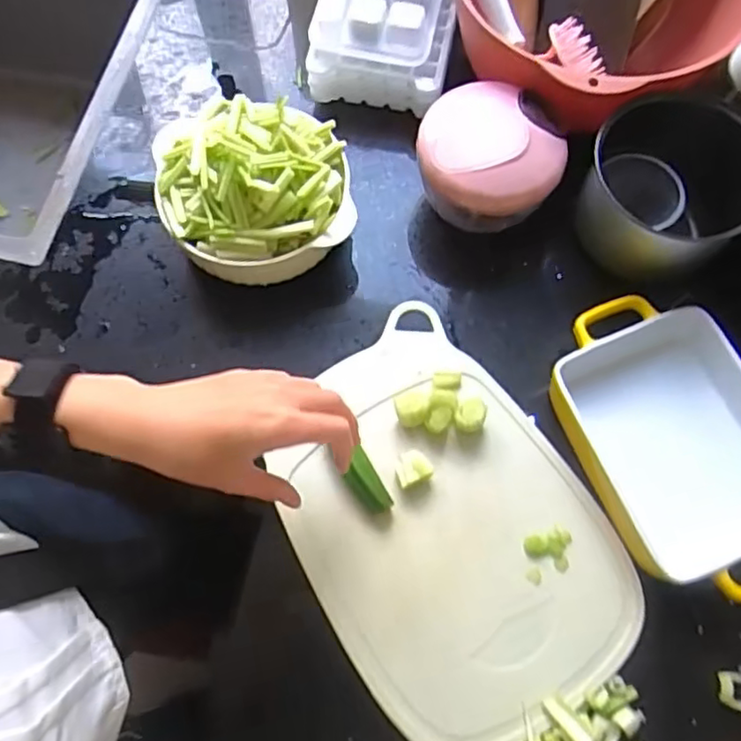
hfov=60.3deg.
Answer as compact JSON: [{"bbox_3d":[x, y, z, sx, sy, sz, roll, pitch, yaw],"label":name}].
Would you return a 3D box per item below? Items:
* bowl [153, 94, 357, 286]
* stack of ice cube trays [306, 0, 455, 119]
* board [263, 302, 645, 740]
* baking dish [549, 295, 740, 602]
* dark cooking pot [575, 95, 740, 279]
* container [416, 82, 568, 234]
[{"bbox_3d":[-0.098,-0.147,0.540,0.162,0.103,0.135,6,70,2],"label":"bowl"},{"bbox_3d":[0.017,-0.328,0.613,0.121,0.086,0.147,14,71,6],"label":"stack of ice cube trays"},{"bbox_3d":[0.055,0.112,0.487,0.213,0.023,0.301,-30,73,-9],"label":"board"},{"bbox_3d":[0.239,0.053,0.496,0.149,0.039,0.227,-21,72,-7],"label":"baking dish"},{"bbox_3d":[0.255,-0.153,0.540,0.138,0.090,0.116,-1,70,0],"label":"dark cooking pot"},{"bbox_3d":[0.097,-0.175,0.553,0.109,0.094,0.112,0,70,0],"label":"container"}]

